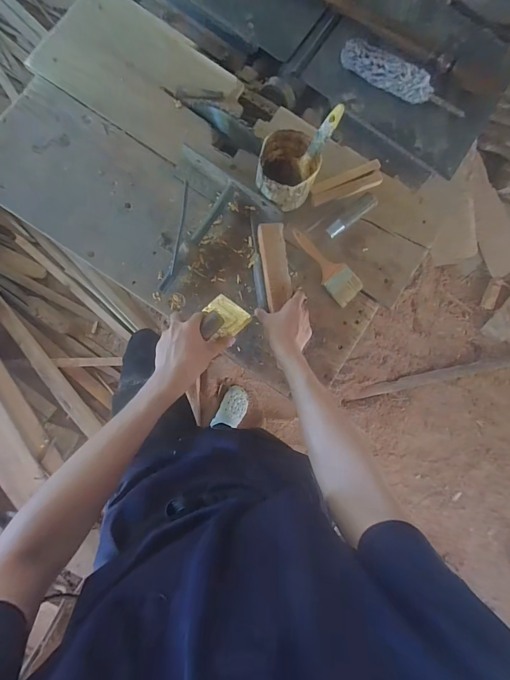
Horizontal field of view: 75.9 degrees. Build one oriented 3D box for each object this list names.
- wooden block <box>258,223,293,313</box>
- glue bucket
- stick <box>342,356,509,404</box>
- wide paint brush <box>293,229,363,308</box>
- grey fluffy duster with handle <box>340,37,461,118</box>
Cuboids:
[{"bbox_3d":[0.040,-0.144,0.642,0.051,0.023,0.163,-7,93,-7],"label":"wooden block"},{"bbox_3d":[0.063,-0.337,0.648,0.111,0.084,0.123,17,83,-4],"label":"glue bucket"},{"bbox_3d":[0.994,0.145,1.565,1.190,0.050,0.049,-12,86,-7],"label":"stick"},{"bbox_3d":[0.148,-0.160,0.702,0.187,0.015,0.073,44,82,-1],"label":"wide paint brush"},{"bbox_3d":[0.358,-0.622,0.781,0.321,0.051,0.046,23,83,-3],"label":"grey fluffy duster with handle"}]

